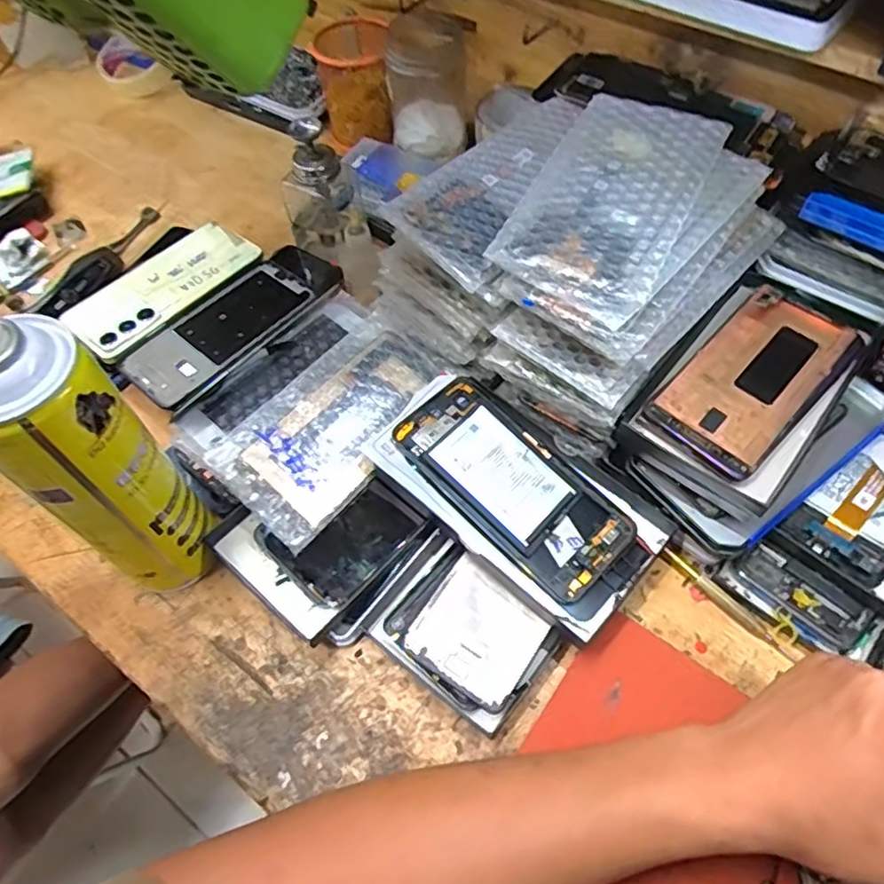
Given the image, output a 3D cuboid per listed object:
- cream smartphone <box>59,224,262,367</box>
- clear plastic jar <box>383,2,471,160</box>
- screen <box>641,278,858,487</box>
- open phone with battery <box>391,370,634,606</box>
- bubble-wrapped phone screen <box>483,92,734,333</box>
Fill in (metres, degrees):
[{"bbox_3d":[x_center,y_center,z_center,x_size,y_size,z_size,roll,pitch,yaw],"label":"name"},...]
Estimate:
[{"bbox_3d":[-0.243,-0.139,0.552,0.079,0.014,0.167,37,67,22],"label":"cream smartphone"},{"bbox_3d":[-0.015,-0.345,0.622,0.082,0.109,0.069,-3,58,1],"label":"clear plastic jar"},{"bbox_3d":[0.203,-0.042,0.411,0.075,0.012,0.149,39,67,23],"label":"screen"},{"bbox_3d":[0.048,0.026,0.425,0.075,0.008,0.163,-41,76,-22],"label":"open phone with battery"},{"bbox_3d":[0.106,-0.152,0.390,0.094,0.019,0.177,24,62,17],"label":"bubble-wrapped phone screen"}]

